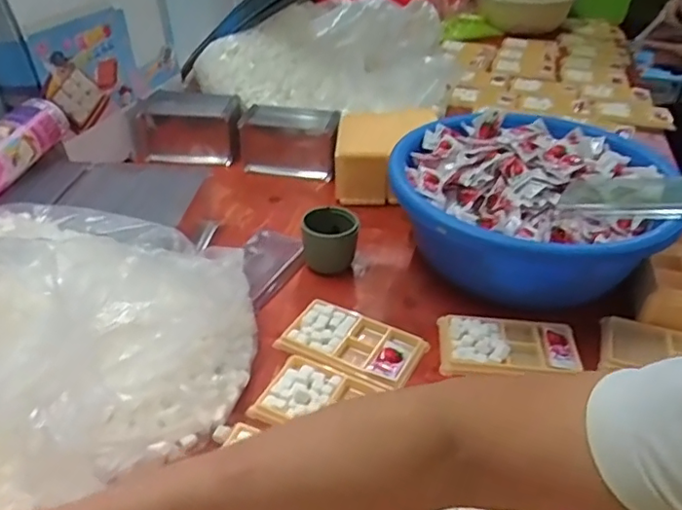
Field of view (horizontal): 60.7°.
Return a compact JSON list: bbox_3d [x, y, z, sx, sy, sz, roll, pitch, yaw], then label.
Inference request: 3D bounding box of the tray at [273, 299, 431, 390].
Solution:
[{"bbox_3d":[0.012,0.086,0.587,0.132,0.017,0.079,20,40,23],"label":"tray"}]

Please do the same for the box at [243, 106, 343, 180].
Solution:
[{"bbox_3d":[-0.075,-0.174,0.889,0.141,0.089,0.075,9,37,10],"label":"box"}]

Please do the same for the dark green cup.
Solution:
[{"bbox_3d":[-0.013,-0.015,0.692,0.066,0.063,0.055,1,33,-3],"label":"dark green cup"}]

